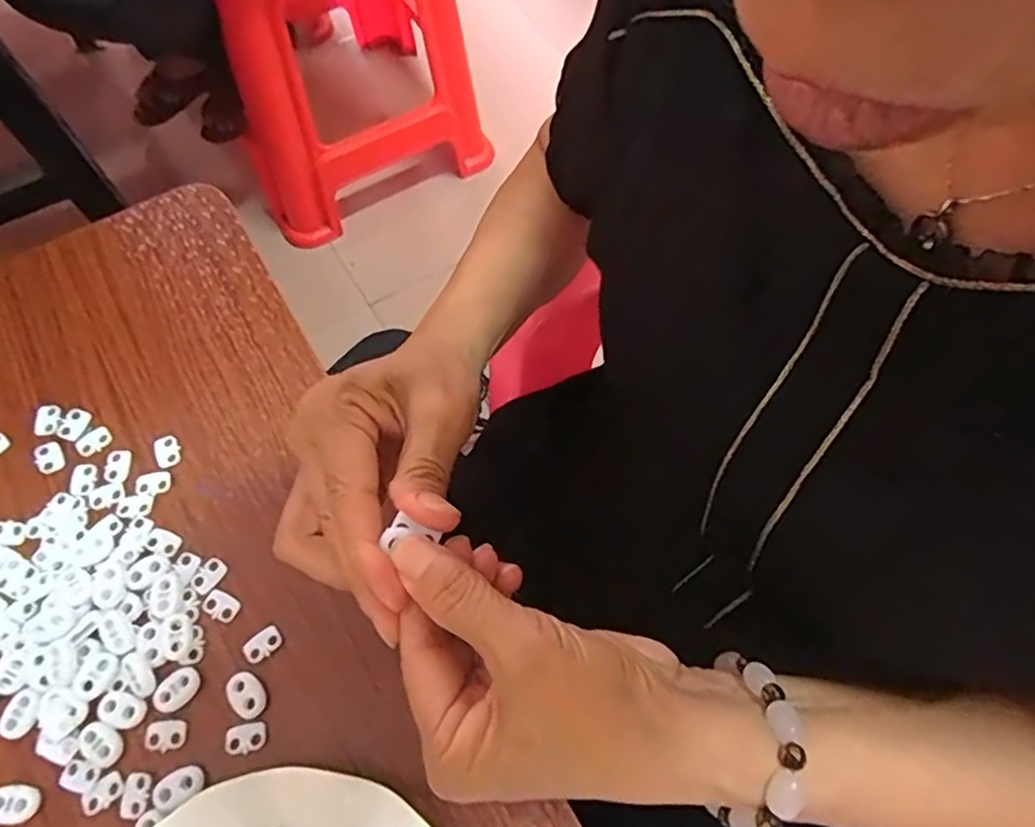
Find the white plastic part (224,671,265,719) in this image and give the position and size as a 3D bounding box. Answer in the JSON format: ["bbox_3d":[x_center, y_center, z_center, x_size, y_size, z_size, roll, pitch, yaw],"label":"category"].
[{"bbox_3d":[-0.135,0.140,0.319,0.022,0.004,0.015,42,71,16],"label":"white plastic part"}]

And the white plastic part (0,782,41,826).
[{"bbox_3d":[-0.237,0.183,0.300,0.021,0.007,0.017,-4,66,-3],"label":"white plastic part"}]

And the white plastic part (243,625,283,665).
[{"bbox_3d":[-0.131,0.118,0.328,0.013,0.004,0.020,43,71,16],"label":"white plastic part"}]

